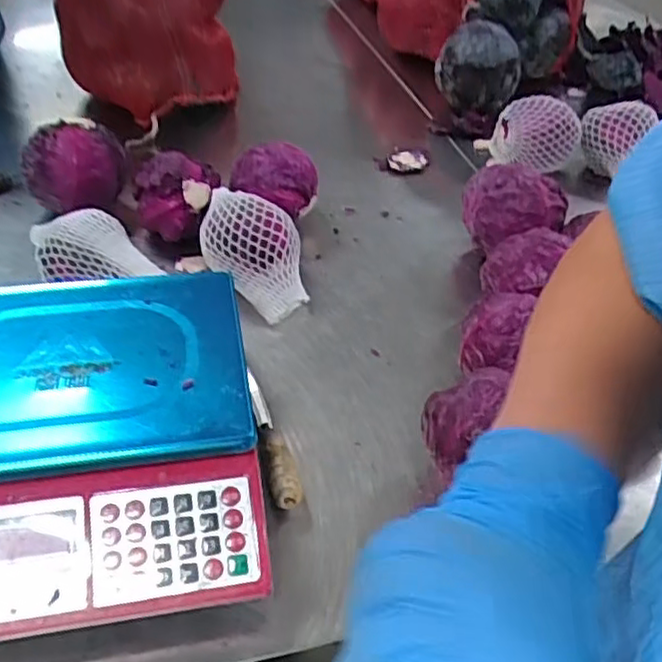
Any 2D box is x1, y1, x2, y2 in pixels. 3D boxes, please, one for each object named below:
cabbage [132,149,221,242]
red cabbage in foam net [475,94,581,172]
[{"bbox_3d":[-0.202,-0.172,0.911,0.108,0.097,0.109,-6,42,-11],"label":"cabbage"},{"bbox_3d":[0.311,-0.306,1.066,0.128,0.108,0.118,0,41,-5],"label":"red cabbage in foam net"}]

